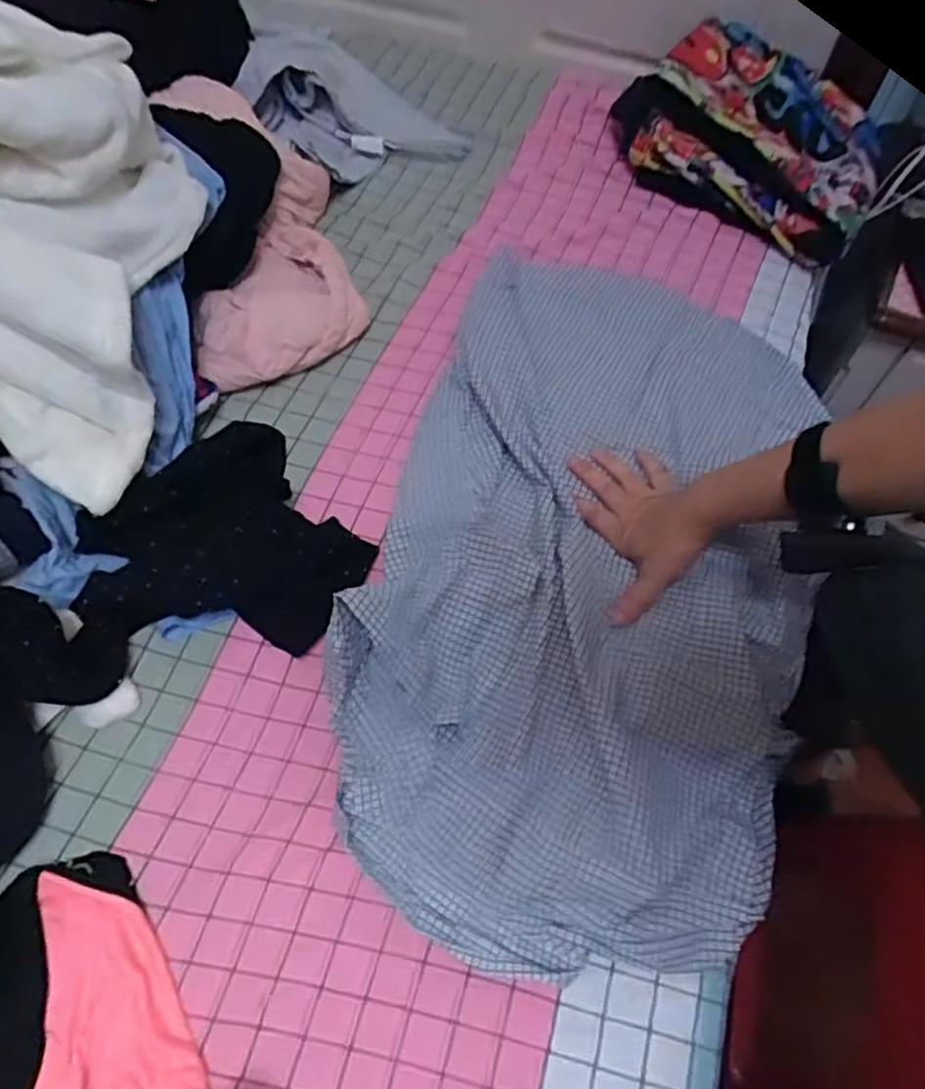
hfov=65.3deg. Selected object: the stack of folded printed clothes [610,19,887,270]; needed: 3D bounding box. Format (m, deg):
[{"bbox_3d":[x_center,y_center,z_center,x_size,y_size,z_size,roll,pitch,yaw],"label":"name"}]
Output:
[{"bbox_3d":[0.380,-0.501,0.888,0.321,0.104,0.269,41,66,18],"label":"stack of folded printed clothes"}]

